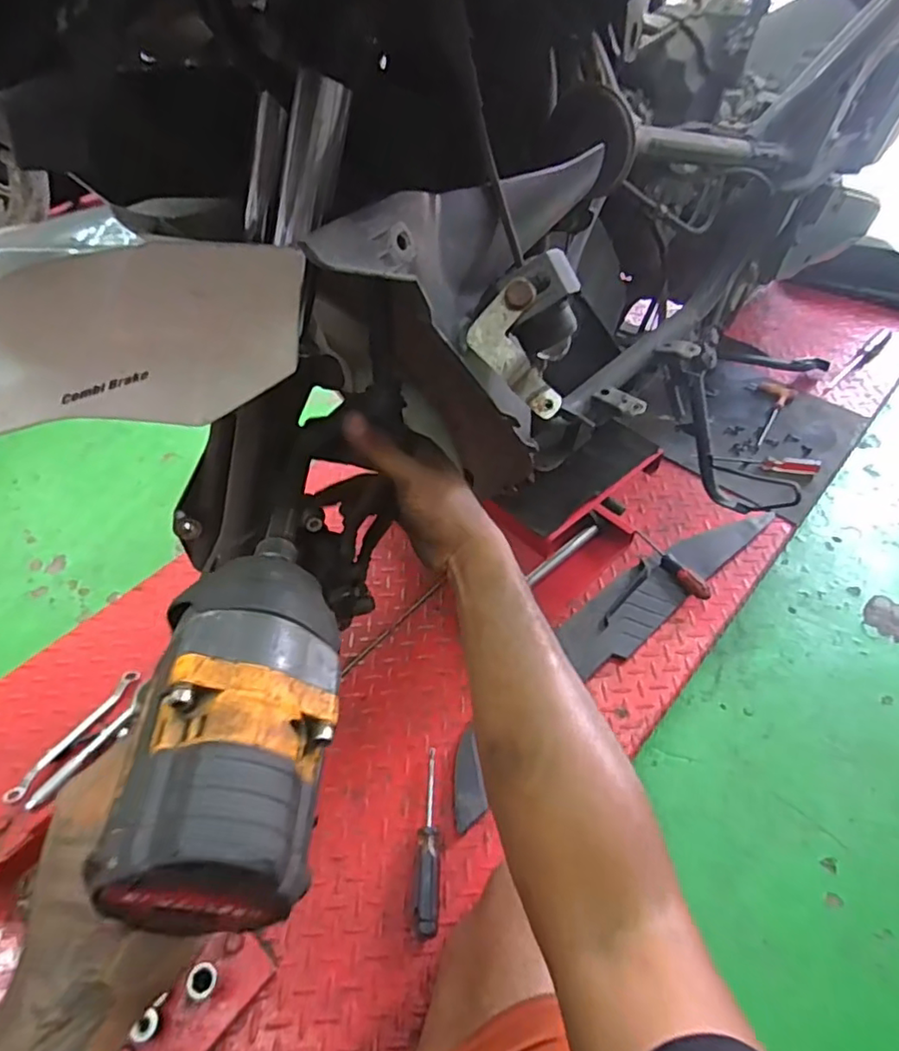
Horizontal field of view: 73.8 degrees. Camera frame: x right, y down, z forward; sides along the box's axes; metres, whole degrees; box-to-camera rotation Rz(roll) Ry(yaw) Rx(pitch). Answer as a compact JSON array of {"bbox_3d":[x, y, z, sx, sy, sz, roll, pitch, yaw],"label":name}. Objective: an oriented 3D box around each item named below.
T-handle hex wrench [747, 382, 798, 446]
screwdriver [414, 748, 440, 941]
[{"bbox_3d":[0.578,-0.217,1.116,0.084,0.017,0.168,28,56,24],"label":"T-handle hex wrench"},{"bbox_3d":[-0.023,0.349,0.672,0.025,0.027,0.190,-1,49,2],"label":"screwdriver"}]

